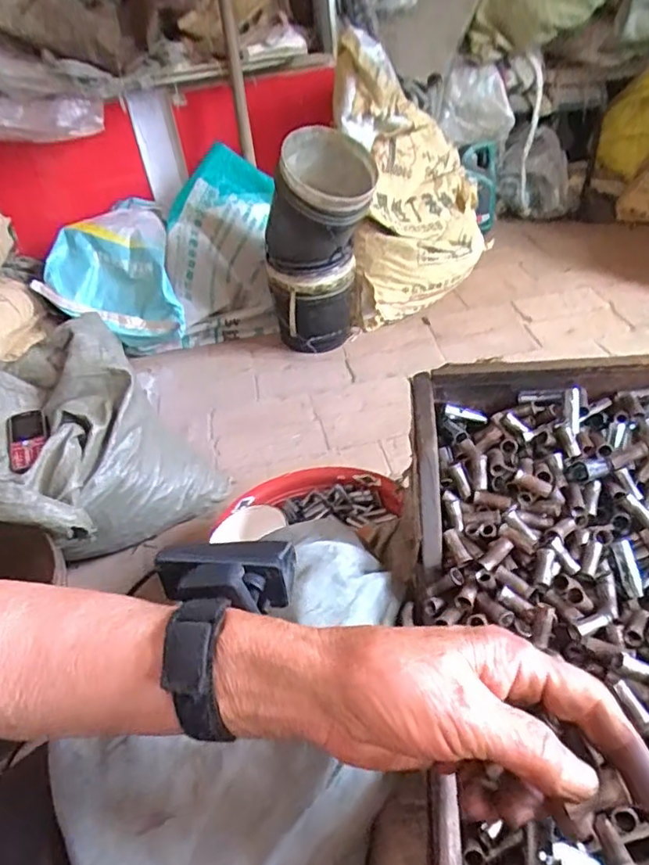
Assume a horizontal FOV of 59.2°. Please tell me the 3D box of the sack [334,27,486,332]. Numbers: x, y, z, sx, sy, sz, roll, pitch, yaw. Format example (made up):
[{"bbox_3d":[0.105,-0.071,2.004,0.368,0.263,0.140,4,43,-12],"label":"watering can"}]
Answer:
[{"bbox_3d":[0.245,-0.686,1.583,0.377,0.648,0.469,2,40,10],"label":"sack"}]

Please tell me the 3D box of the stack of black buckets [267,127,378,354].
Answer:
[{"bbox_3d":[-0.005,-0.412,1.376,0.263,0.503,0.242,-8,39,-1],"label":"stack of black buckets"}]

